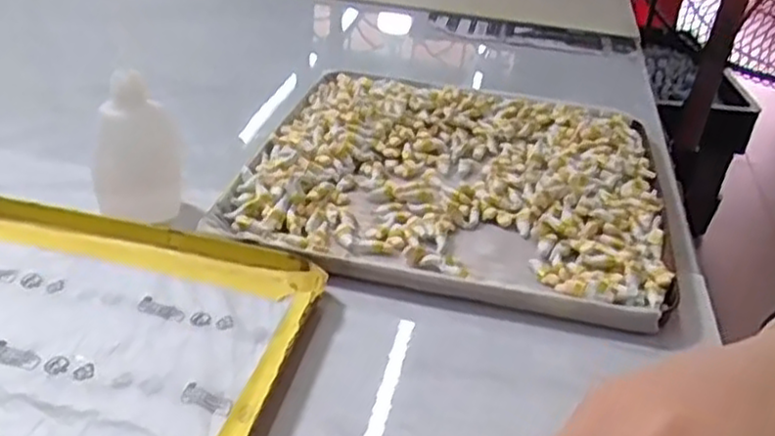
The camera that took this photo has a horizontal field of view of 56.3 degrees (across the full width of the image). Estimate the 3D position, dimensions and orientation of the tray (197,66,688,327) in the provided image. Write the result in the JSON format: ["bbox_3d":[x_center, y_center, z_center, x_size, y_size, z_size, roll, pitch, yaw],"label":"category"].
[{"bbox_3d":[0.041,-0.025,0.434,0.232,0.021,0.214,11,33,8],"label":"tray"}]

